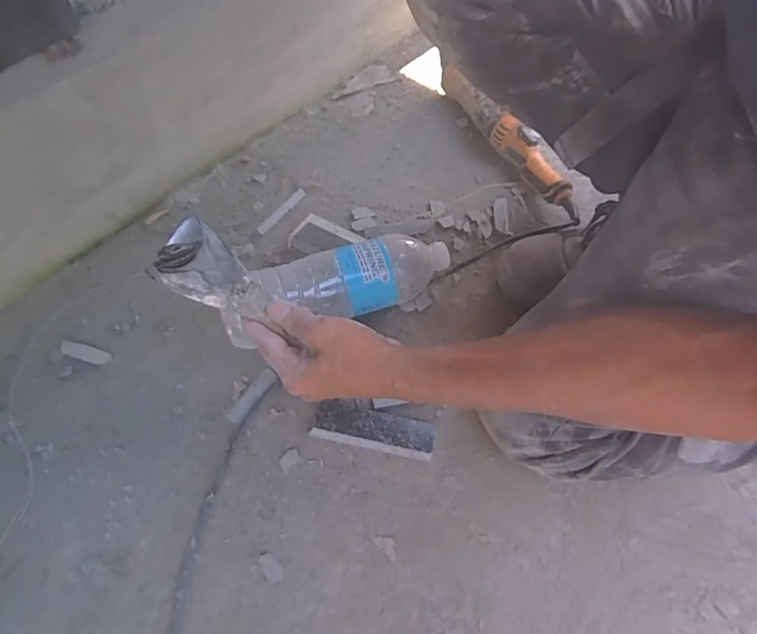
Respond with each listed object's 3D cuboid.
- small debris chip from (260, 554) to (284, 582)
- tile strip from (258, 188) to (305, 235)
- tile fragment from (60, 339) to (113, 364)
[{"bbox_3d":[-0.092,0.214,0.406,0.014,0.004,0.025,-30,63,-22],"label":"small debris chip"},{"bbox_3d":[-0.128,-0.143,0.637,0.014,0.004,0.096,26,58,12],"label":"tile strip"},{"bbox_3d":[-0.310,0.037,0.505,0.056,0.004,0.017,15,56,5],"label":"tile fragment"}]

